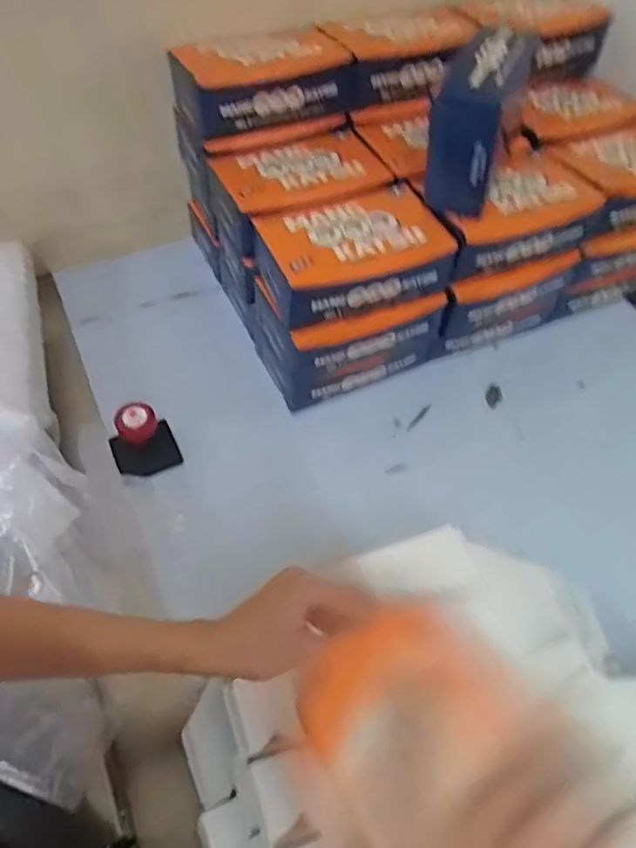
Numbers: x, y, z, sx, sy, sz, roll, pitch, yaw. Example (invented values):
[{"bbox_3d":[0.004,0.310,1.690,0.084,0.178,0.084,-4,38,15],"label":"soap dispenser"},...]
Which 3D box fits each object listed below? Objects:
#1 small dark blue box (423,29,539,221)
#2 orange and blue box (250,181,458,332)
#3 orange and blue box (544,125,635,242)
[{"bbox_3d":[0.154,-0.297,0.612,0.065,0.126,0.157,19,56,10],"label":"small dark blue box"},{"bbox_3d":[0.033,-0.172,0.628,0.184,0.057,0.121,-16,57,-13],"label":"orange and blue box"},{"bbox_3d":[0.355,-0.287,0.719,0.173,0.051,0.115,-18,57,-15],"label":"orange and blue box"}]

